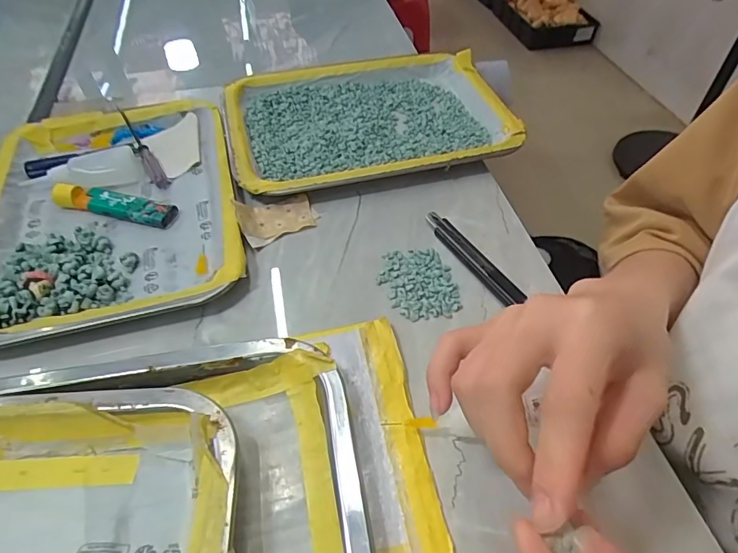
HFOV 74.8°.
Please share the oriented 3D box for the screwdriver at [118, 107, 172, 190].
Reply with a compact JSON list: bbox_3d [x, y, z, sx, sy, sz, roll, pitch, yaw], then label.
[{"bbox_3d":[-0.205,-0.118,0.435,0.013,0.010,0.105,-26,66,-23],"label":"screwdriver"}]

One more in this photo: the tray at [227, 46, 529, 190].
[{"bbox_3d":[0.000,-0.155,0.460,0.259,0.018,0.187,-11,50,-11],"label":"tray"}]

